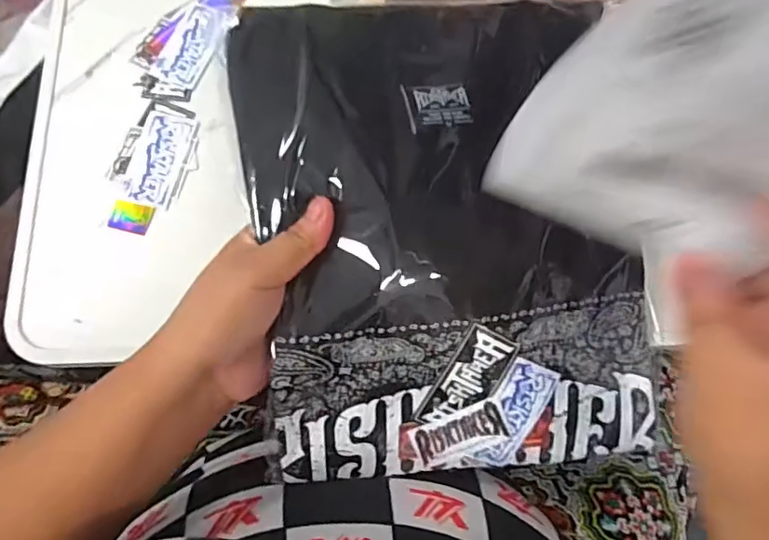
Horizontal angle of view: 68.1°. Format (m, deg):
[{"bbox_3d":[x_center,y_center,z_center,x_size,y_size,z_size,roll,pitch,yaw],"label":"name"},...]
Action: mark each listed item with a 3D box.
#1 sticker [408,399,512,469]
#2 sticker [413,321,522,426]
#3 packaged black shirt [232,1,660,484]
[{"bbox_3d":[0.042,0.092,0.314,0.055,0.004,0.029,-20,115,1],"label":"sticker"},{"bbox_3d":[0.046,0.060,0.304,0.032,0.004,0.060,27,100,-14],"label":"sticker"},{"bbox_3d":[0.039,-0.017,0.312,0.213,0.041,0.259,-5,89,-15],"label":"packaged black shirt"}]

